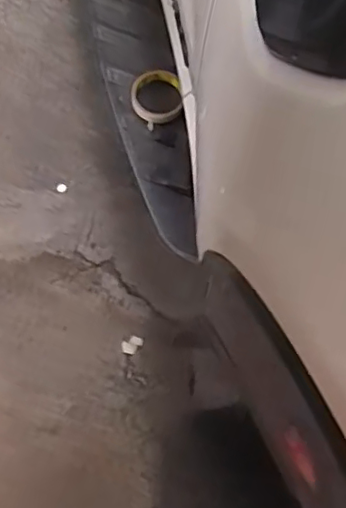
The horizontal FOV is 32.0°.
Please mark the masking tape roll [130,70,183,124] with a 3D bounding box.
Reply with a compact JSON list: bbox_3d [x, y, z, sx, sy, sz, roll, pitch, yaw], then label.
[{"bbox_3d":[-0.026,-0.246,0.941,0.080,0.032,0.095,2,64,-1],"label":"masking tape roll"}]

